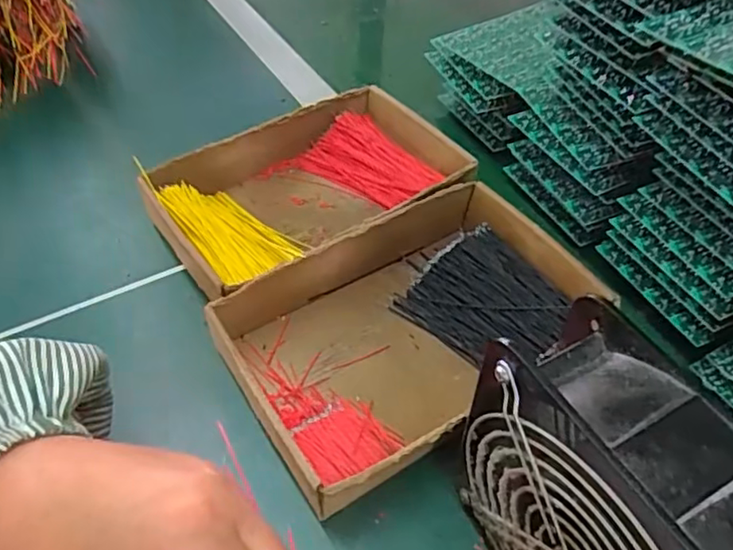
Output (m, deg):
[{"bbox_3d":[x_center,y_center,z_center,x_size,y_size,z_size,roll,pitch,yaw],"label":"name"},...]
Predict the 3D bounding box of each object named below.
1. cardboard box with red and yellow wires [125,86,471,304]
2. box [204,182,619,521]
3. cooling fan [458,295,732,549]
[{"bbox_3d":[-0.044,-0.071,0.492,0.236,0.044,0.158,-28,54,-24],"label":"cardboard box with red and yellow wires"},{"bbox_3d":[0.034,0.031,0.407,0.240,0.044,0.149,-28,54,-23],"label":"box"},{"bbox_3d":[0.105,0.113,0.263,0.059,0.151,0.144,-20,51,-17],"label":"cooling fan"}]

